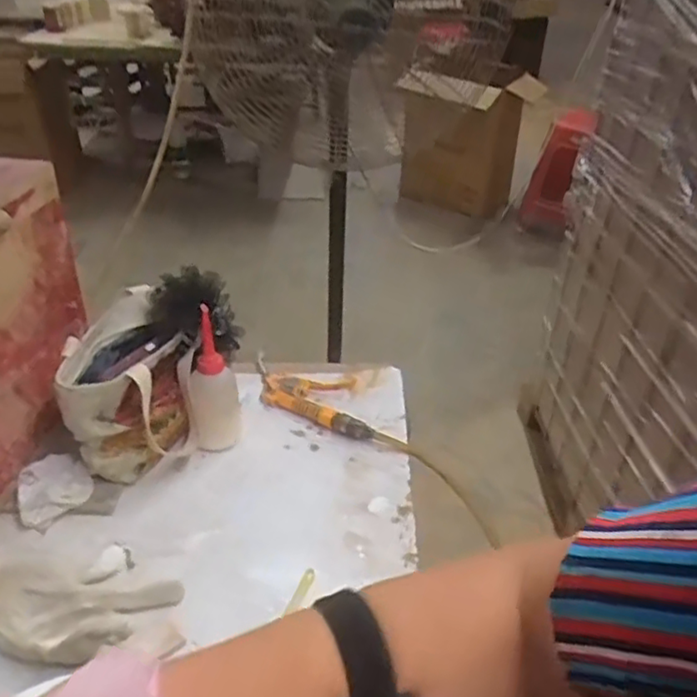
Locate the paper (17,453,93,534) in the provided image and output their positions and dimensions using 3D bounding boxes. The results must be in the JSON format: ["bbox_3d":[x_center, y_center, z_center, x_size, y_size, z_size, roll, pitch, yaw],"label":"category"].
[{"bbox_3d":[-0.321,0.152,0.713,0.077,0.035,0.065,-20,40,-29],"label":"paper"}]

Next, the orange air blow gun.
[{"bbox_3d":[-0.049,0.055,0.883,0.228,0.022,0.105,19,38,24],"label":"orange air blow gun"}]

